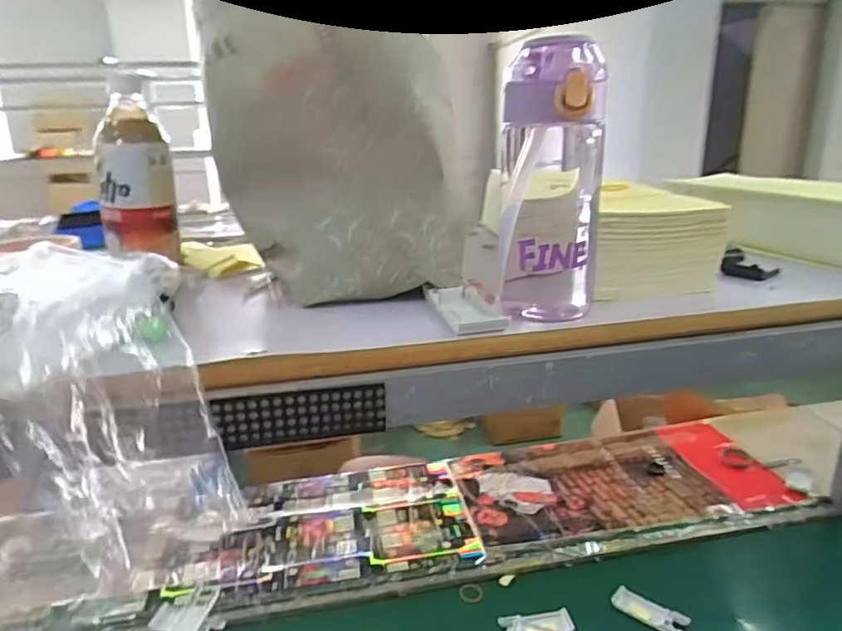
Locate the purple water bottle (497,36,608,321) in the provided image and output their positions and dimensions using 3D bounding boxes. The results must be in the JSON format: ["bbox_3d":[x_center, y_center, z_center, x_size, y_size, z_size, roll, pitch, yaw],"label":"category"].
[{"bbox_3d":[0.090,-0.086,0.418,0.070,0.192,0.067,3,19,13],"label":"purple water bottle"}]

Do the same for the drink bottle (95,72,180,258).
[{"bbox_3d":[-0.279,-0.144,0.581,0.065,0.165,0.054,-11,20,-25],"label":"drink bottle"}]

